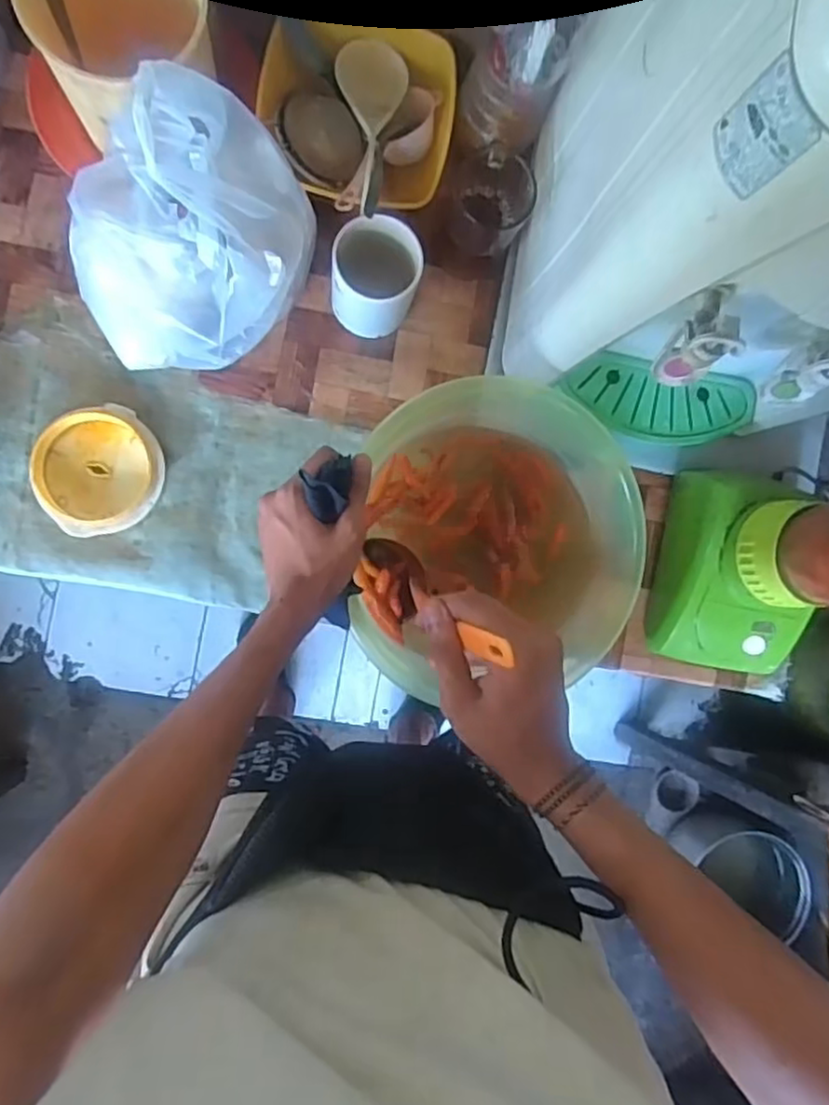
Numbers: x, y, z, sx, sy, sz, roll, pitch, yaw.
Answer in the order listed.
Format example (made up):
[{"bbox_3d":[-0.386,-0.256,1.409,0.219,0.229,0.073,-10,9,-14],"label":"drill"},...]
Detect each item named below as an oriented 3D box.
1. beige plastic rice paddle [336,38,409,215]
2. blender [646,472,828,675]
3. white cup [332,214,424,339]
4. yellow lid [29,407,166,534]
[{"bbox_3d":[-0.042,-0.400,0.642,0.065,0.020,0.192,4,74,-8],"label":"beige plastic rice paddle"},{"bbox_3d":[0.355,0.026,0.600,0.139,0.313,0.175,11,87,-8],"label":"blender"},{"bbox_3d":[-0.039,-0.262,0.658,0.074,0.108,0.071,0,89,-8],"label":"white cup"},{"bbox_3d":[-0.303,-0.079,0.660,0.116,0.018,0.114,0,89,-8],"label":"yellow lid"}]

